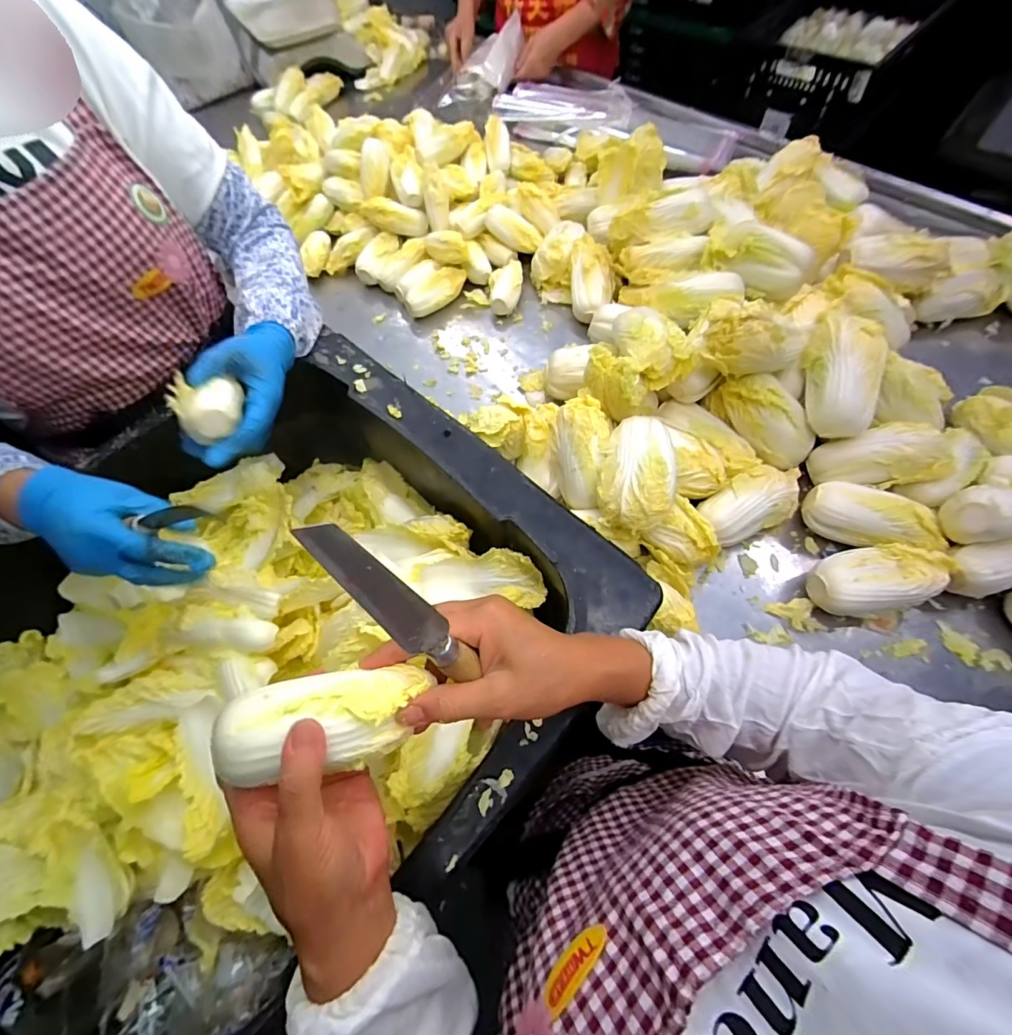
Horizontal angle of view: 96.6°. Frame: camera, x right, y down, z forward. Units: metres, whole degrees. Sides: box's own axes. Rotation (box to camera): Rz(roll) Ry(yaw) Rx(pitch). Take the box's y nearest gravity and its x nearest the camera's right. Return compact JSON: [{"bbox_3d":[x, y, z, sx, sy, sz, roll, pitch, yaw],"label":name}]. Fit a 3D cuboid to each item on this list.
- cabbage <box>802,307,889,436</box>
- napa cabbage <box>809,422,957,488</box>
[{"bbox_3d":[0.426,-0.183,0.570,0.083,0.070,0.159,9,100,43],"label":"cabbage"},{"bbox_3d":[0.462,-0.076,0.562,0.131,0.069,0.084,-3,54,49],"label":"napa cabbage"}]

